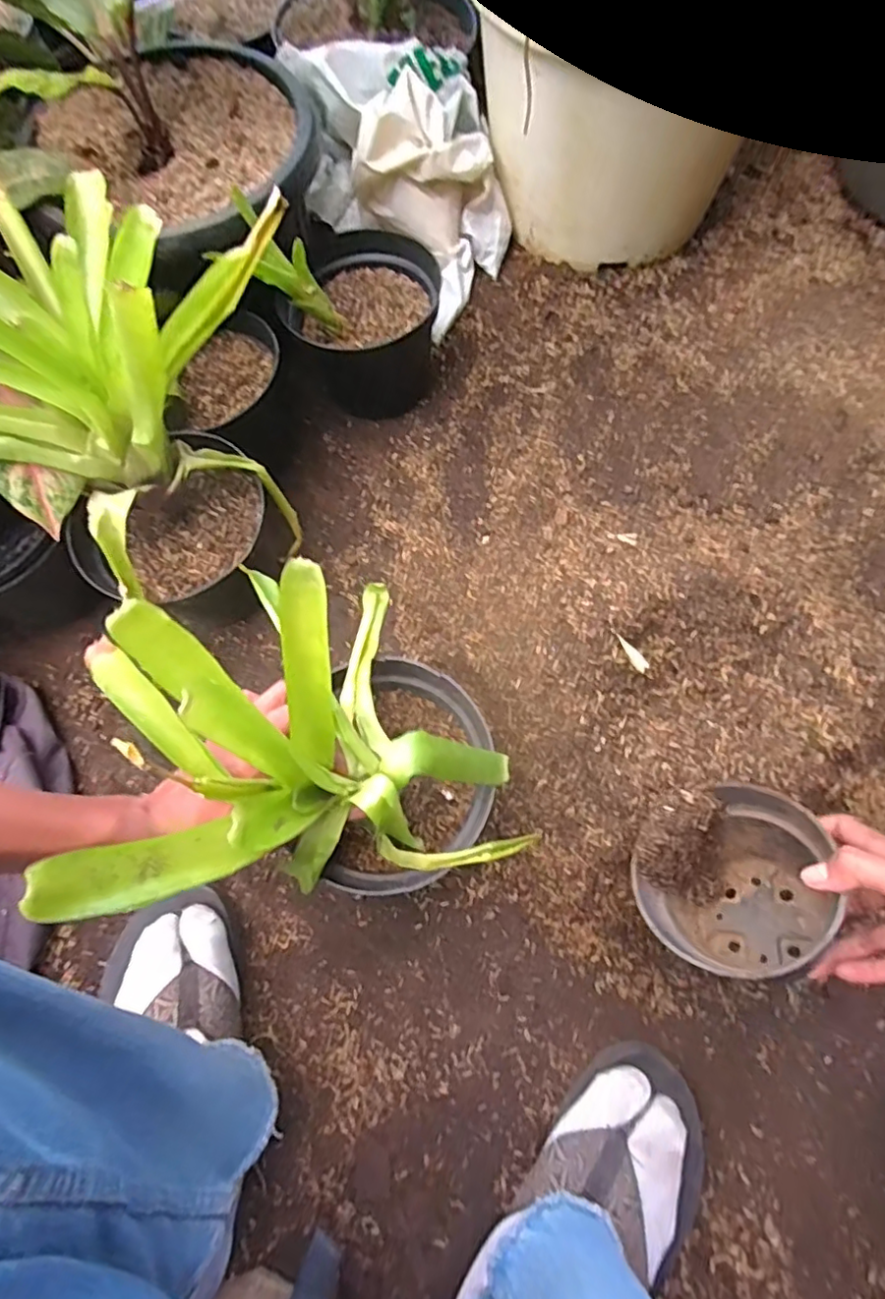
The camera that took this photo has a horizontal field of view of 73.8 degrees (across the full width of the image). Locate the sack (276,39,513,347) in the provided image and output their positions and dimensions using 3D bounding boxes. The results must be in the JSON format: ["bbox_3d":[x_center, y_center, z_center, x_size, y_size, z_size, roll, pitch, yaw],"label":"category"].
[{"bbox_3d":[-0.035,-0.585,0.722,0.204,0.180,0.276,-44,75,-12],"label":"sack"}]

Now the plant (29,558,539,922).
[{"bbox_3d":[-0.080,0.044,0.367,0.219,0.207,0.214,-12,71,-1],"label":"plant"}]

